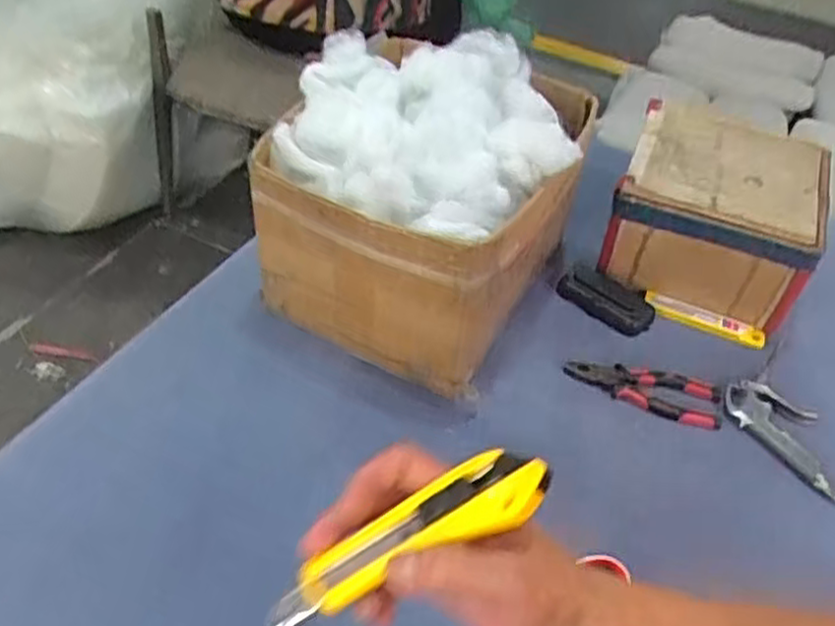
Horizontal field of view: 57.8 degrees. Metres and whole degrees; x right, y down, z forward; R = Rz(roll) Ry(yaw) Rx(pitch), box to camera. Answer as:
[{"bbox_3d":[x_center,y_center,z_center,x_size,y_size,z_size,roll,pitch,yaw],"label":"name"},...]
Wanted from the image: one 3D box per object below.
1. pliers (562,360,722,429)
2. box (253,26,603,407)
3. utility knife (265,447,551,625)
[{"bbox_3d":[0.224,0.073,0.750,0.150,0.019,0.053,19,46,14],"label":"pliers"},{"bbox_3d":[-0.002,-0.106,0.765,0.276,0.247,0.253,19,45,13],"label":"box"},{"bbox_3d":[-0.010,0.112,0.370,0.163,0.013,0.032,-33,45,15],"label":"utility knife"}]

